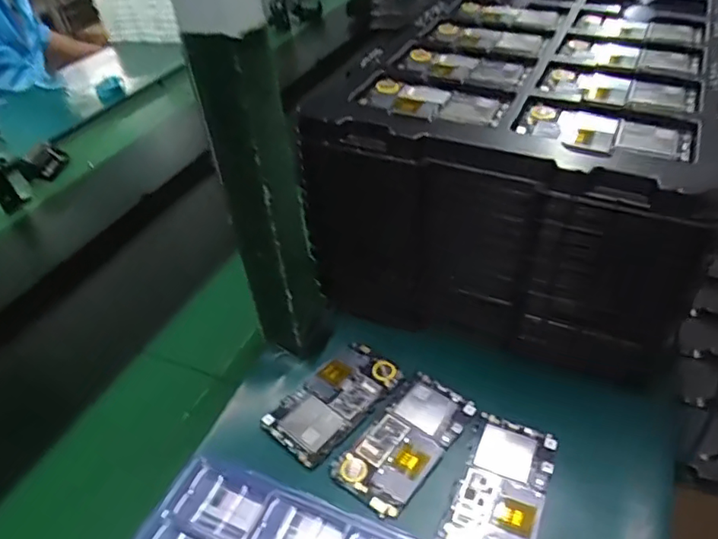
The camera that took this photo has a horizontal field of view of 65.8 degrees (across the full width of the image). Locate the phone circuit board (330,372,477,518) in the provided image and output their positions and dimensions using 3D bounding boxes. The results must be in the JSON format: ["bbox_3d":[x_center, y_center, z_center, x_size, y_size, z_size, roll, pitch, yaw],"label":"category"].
[{"bbox_3d":[0.040,0.142,0.461,0.063,0.011,0.124,28,52,30],"label":"phone circuit board"}]

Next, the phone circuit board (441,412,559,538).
[{"bbox_3d":[0.108,0.170,0.420,0.061,0.013,0.124,13,42,23],"label":"phone circuit board"}]

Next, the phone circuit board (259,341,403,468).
[{"bbox_3d":[-0.022,0.113,0.494,0.063,0.009,0.121,32,54,30],"label":"phone circuit board"}]

